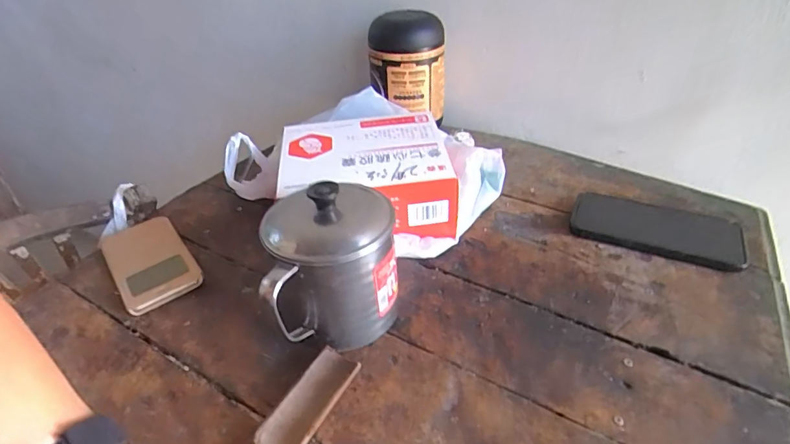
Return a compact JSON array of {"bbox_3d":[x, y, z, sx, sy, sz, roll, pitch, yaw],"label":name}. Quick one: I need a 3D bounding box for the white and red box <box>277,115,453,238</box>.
[{"bbox_3d":[-0.032,-0.047,0.529,0.198,0.092,0.150,-1,38,4],"label":"white and red box"}]

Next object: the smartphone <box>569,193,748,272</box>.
[{"bbox_3d":[0.277,0.006,0.491,0.161,0.012,0.086,15,42,23],"label":"smartphone"}]

